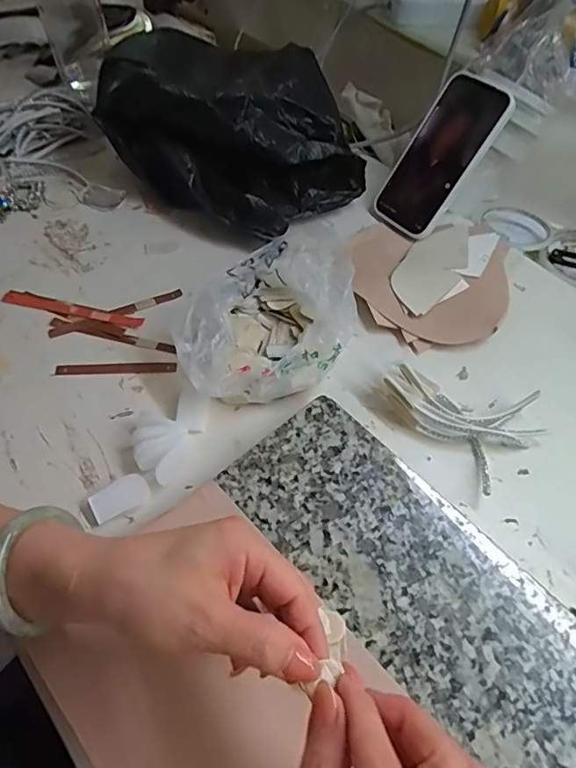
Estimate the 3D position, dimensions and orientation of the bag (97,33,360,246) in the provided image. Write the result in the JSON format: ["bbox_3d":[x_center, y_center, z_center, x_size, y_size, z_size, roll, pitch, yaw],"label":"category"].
[{"bbox_3d":[-0.087,-0.316,0.608,0.233,0.121,0.315,-29,61,-20],"label":"bag"}]

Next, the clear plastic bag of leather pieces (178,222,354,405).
[{"bbox_3d":[-0.018,-0.062,0.476,0.172,0.064,0.148,-14,57,-12],"label":"clear plastic bag of leather pieces"}]

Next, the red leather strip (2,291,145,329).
[{"bbox_3d":[-0.214,-0.074,0.512,0.142,0.004,0.014,12,56,6],"label":"red leather strip"}]

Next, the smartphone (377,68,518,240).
[{"bbox_3d":[0.163,-0.249,0.569,0.012,0.166,0.085,6,35,-51],"label":"smartphone"}]

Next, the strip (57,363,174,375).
[{"bbox_3d":[-0.158,-0.014,0.477,0.108,0.005,0.011,-3,56,-4],"label":"strip"}]

